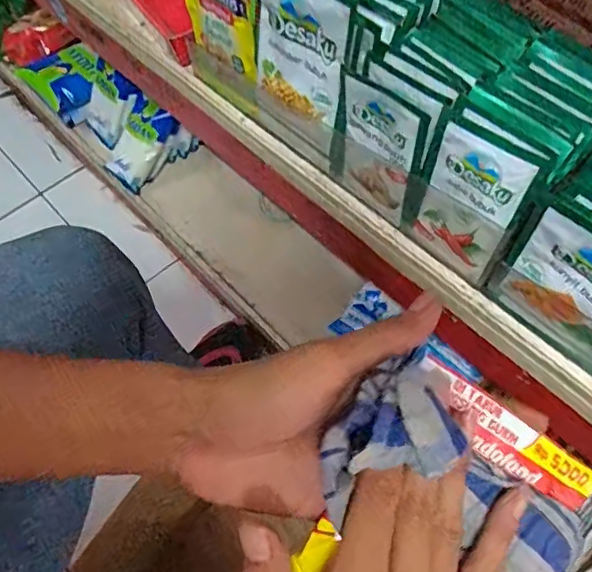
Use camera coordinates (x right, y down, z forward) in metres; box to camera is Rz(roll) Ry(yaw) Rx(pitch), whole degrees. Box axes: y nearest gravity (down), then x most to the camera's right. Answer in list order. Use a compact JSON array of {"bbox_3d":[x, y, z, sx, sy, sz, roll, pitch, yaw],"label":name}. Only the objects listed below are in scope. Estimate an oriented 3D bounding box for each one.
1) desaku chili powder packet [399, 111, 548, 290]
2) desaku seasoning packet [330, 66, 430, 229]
[{"bbox_3d":[0.102,-0.048,0.337,0.015,0.093,0.066,-36,65,-27],"label":"desaku chili powder packet"},{"bbox_3d":[0.050,-0.085,0.361,0.011,0.096,0.065,-38,65,-18],"label":"desaku seasoning packet"}]

